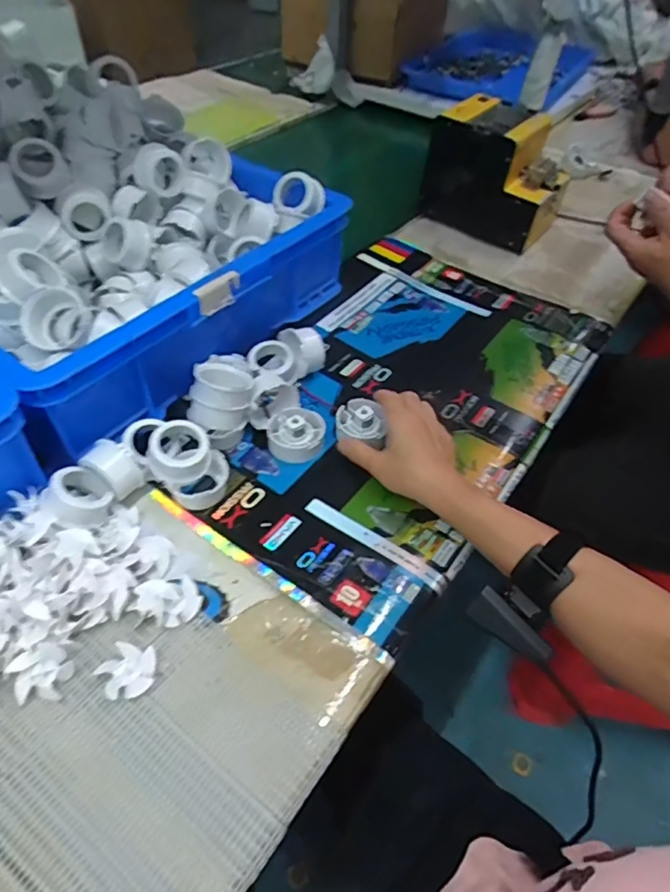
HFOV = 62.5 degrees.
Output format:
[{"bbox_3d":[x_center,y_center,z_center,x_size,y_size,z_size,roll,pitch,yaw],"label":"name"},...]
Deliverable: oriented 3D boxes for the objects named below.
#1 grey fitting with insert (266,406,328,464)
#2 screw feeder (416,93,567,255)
[{"bbox_3d":[-0.038,-0.016,0.540,0.055,0.028,0.052,2,49,-3],"label":"grey fitting with insert"},{"bbox_3d":[0.239,-0.403,0.819,0.180,0.149,0.145,31,54,21],"label":"screw feeder"}]

